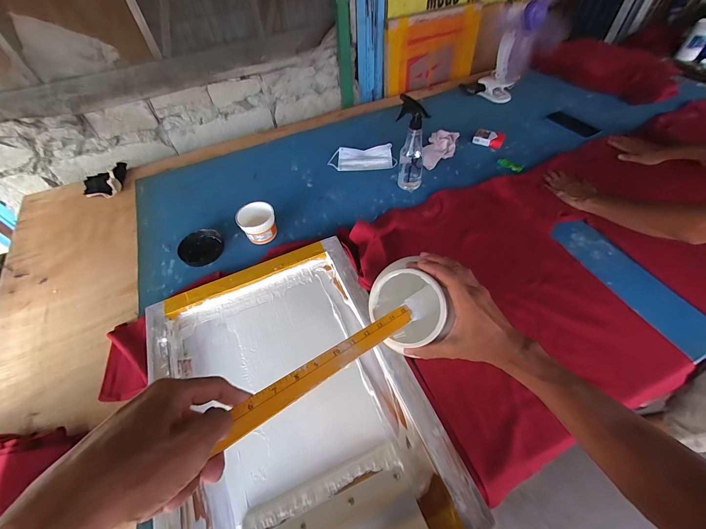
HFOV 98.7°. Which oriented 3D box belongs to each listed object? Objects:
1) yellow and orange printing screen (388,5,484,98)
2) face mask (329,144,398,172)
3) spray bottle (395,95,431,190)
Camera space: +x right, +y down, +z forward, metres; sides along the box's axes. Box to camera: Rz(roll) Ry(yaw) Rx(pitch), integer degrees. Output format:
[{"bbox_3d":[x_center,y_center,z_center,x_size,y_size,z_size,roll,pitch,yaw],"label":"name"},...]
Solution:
[{"bbox_3d":[0.342,-0.894,1.259,0.420,0.261,0.032,-19,52,-7],"label":"yellow and orange printing screen"},{"bbox_3d":[0.029,-0.354,0.995,0.209,0.030,0.087,-3,54,2],"label":"face mask"},{"bbox_3d":[0.162,-0.327,0.834,0.077,0.236,0.060,4,55,8],"label":"spray bottle"}]

